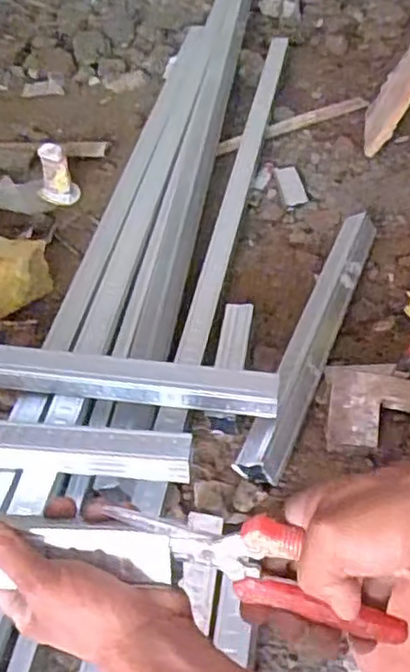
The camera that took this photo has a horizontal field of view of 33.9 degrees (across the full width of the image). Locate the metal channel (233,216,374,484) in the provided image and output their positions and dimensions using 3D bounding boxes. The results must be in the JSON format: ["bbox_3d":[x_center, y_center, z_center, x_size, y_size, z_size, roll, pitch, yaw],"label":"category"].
[{"bbox_3d":[0.145,-0.011,0.854,0.050,0.048,0.465,14,49,21],"label":"metal channel"}]

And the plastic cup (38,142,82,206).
[{"bbox_3d":[-0.258,-0.276,1.154,0.062,0.096,0.065,-4,45,4],"label":"plastic cup"}]

